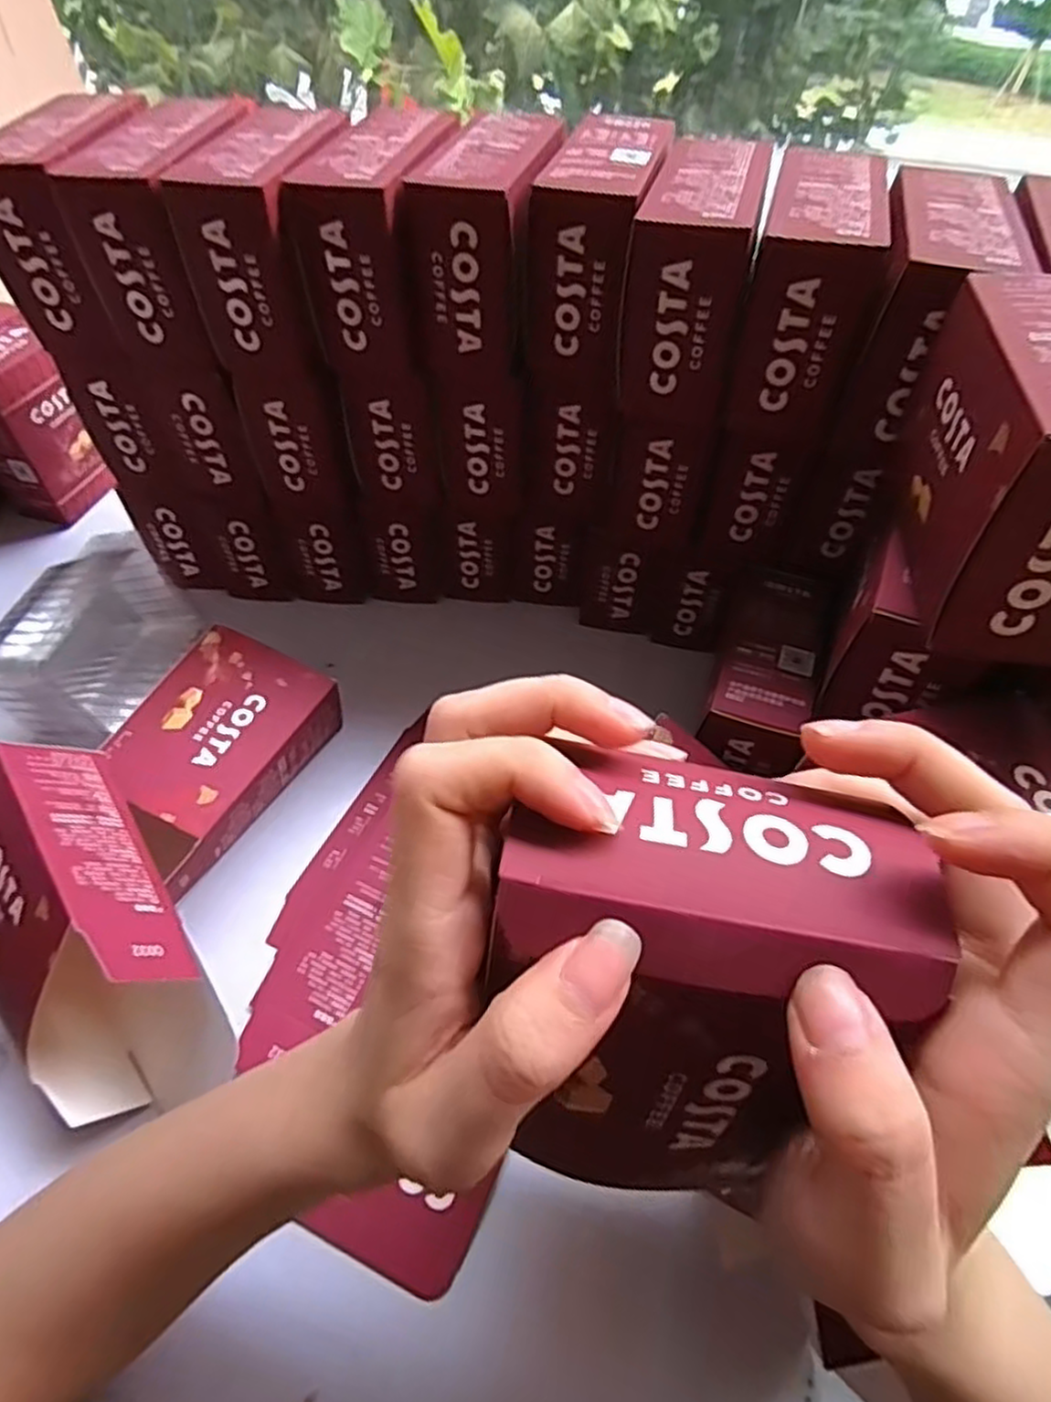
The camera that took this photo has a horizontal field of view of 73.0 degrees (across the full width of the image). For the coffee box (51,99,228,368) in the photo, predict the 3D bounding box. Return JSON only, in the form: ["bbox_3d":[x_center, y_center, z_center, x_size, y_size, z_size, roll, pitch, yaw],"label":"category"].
[{"bbox_3d":[-0.188,-0.255,0.387,0.060,0.093,0.112,5,51,2],"label":"coffee box"}]

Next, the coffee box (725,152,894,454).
[{"bbox_3d":[0.139,-0.202,0.361,0.053,0.099,0.107,15,52,10],"label":"coffee box"}]

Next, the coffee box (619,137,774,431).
[{"bbox_3d":[0.085,-0.212,0.365,0.053,0.097,0.108,15,52,10],"label":"coffee box"}]

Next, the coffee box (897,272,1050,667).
[{"bbox_3d":[0.182,-0.092,0.268,0.059,0.088,0.122,7,51,4],"label":"coffee box"}]

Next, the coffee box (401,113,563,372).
[{"bbox_3d":[-0.020,-0.245,0.388,0.062,0.097,0.111,9,51,5],"label":"coffee box"}]

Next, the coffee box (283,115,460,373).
[{"bbox_3d":[-0.077,-0.245,0.384,0.054,0.094,0.108,11,51,7],"label":"coffee box"}]

